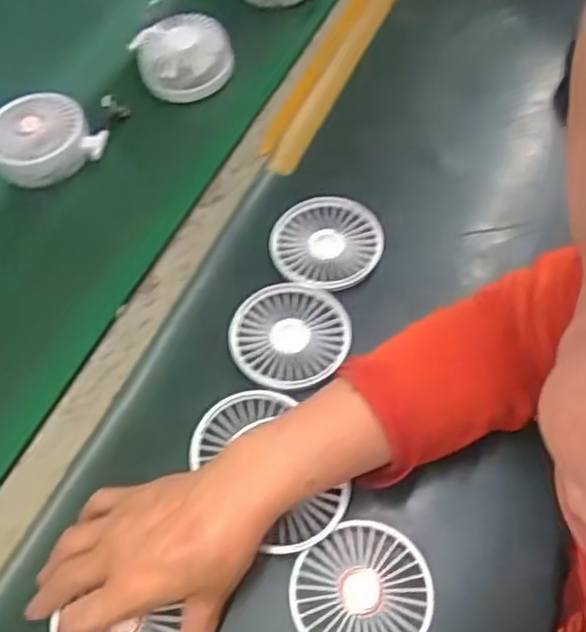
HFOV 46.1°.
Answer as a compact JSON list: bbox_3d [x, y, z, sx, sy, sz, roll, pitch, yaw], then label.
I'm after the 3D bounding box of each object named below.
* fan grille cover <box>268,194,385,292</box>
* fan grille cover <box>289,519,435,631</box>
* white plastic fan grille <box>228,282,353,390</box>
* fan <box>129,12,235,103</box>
[{"bbox_3d":[0.028,-0.063,0.576,0.090,0.008,0.091,-32,61,-14],"label":"fan grille cover"},{"bbox_3d":[0.043,0.176,0.435,0.087,0.006,0.082,-33,63,-16],"label":"fan grille cover"},{"bbox_3d":[-0.002,0.017,0.537,0.090,0.020,0.090,-2,59,4],"label":"white plastic fan grille"},{"bbox_3d":[-0.113,-0.267,0.717,0.100,0.045,0.090,-10,95,-6],"label":"fan"}]

